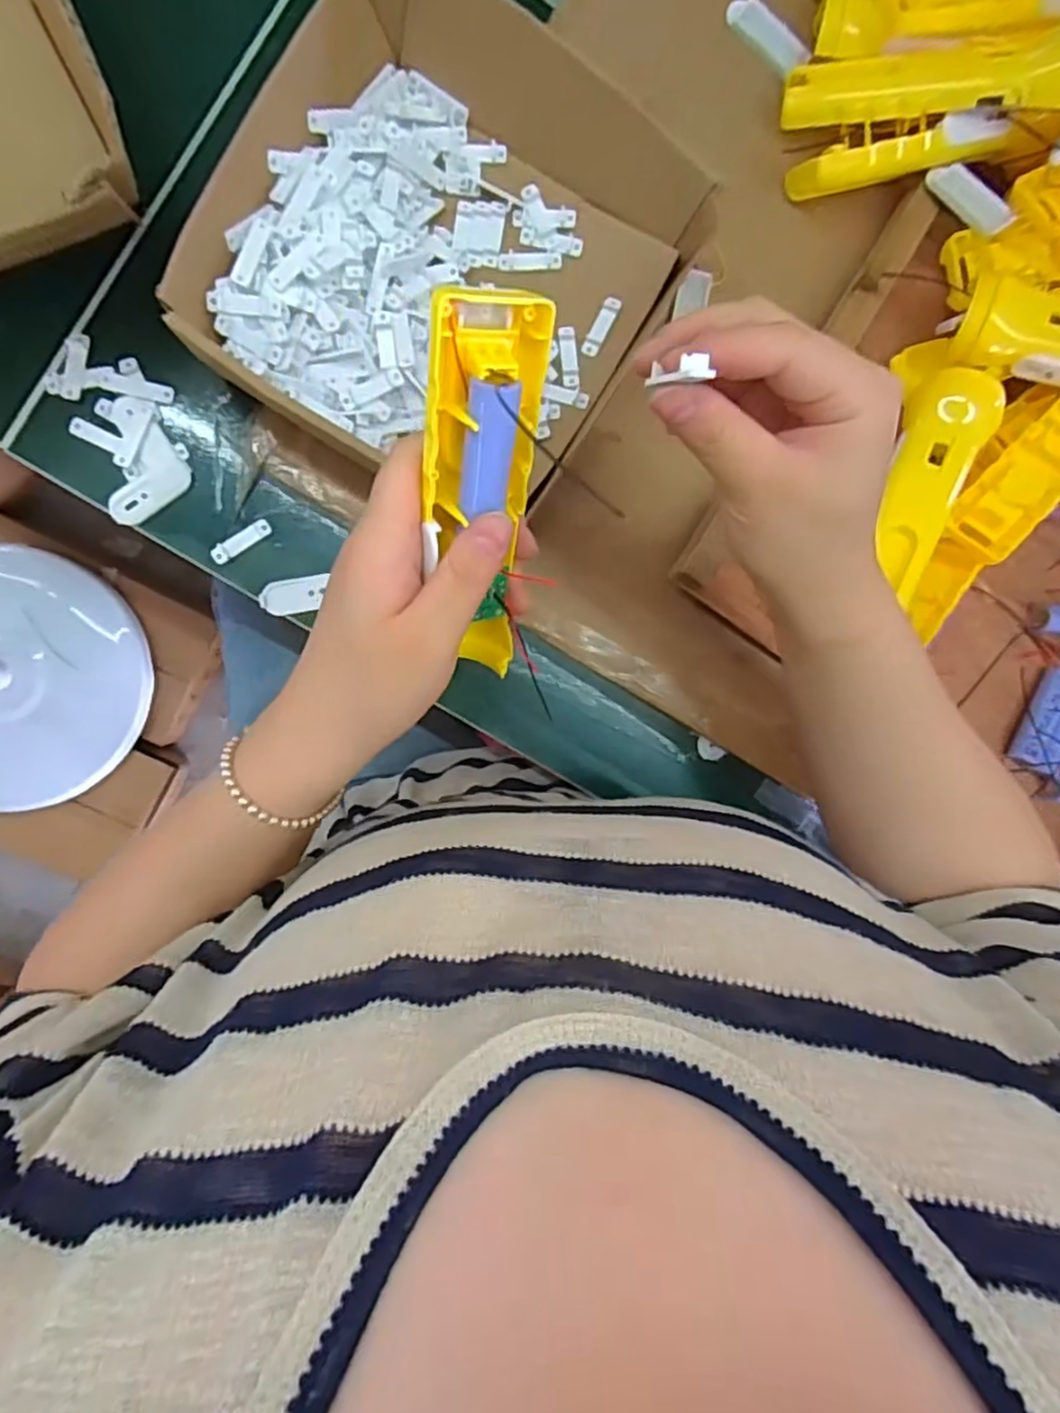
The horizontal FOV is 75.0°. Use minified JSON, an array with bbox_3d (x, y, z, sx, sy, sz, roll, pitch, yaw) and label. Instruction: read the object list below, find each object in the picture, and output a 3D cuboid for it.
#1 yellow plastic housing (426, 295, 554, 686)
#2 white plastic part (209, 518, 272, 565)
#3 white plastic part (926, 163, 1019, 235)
[{"bbox_3d":[-0.018,-0.074,0.275,0.044,0.027,0.157,-3,133,-9],"label":"yellow plastic housing"},{"bbox_3d":[-0.172,-0.098,0.410,0.039,0.004,0.012,-37,97,-6],"label":"white plastic part"},{"bbox_3d":[0.263,-0.305,0.414,0.022,0.007,0.056,-40,79,-6],"label":"white plastic part"}]

